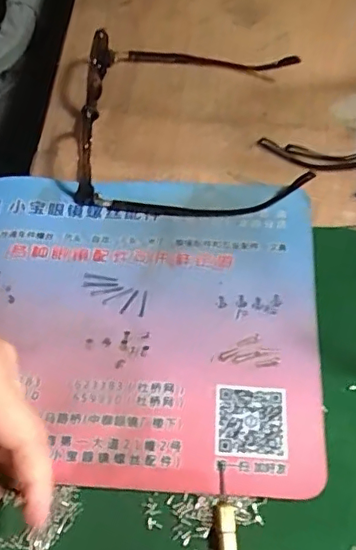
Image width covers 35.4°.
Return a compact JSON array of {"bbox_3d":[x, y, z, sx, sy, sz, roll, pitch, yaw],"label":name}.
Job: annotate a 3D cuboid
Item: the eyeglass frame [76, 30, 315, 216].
[{"bbox_3d":[0.007,-0.114,0.395,0.162,0.036,0.154,0,62,-1],"label":"eyeglass frame"}]

